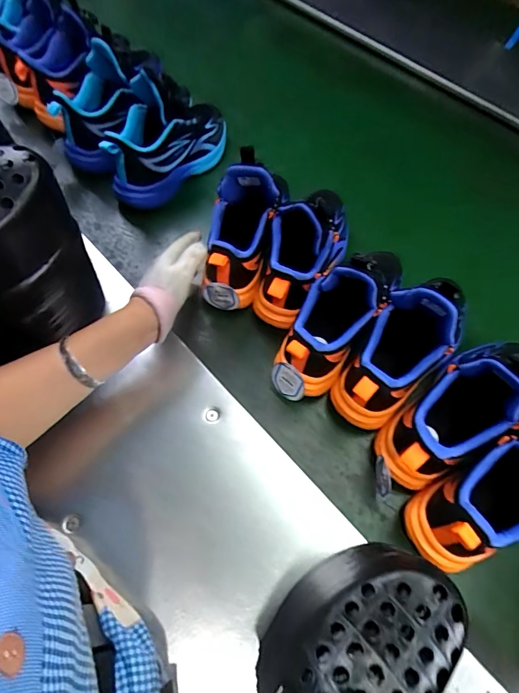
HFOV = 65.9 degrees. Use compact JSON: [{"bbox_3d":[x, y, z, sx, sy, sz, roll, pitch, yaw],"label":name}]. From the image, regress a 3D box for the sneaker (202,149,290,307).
[{"bbox_3d":[-0.024,-0.130,0.511,0.091,0.145,0.129,0,63,-3],"label":"sneaker"}]

